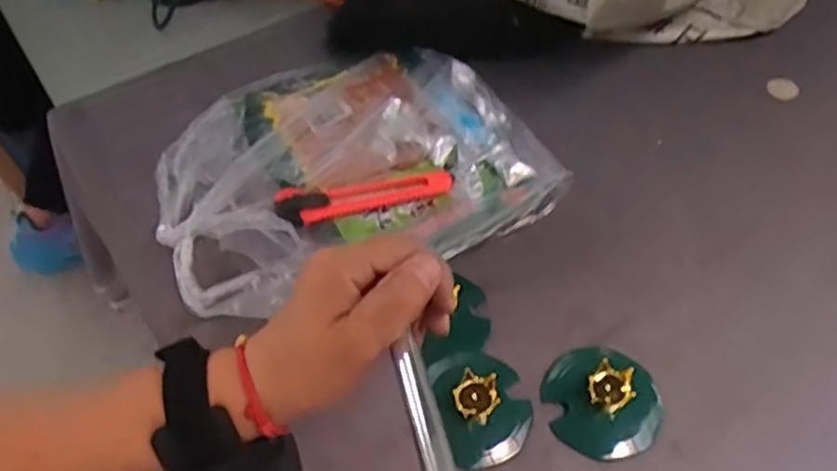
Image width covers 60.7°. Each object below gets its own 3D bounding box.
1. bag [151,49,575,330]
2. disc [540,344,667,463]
[{"bbox_3d":[-0.056,-0.050,0.547,0.279,0.042,0.233,-21,55,-15],"label":"bag"},{"bbox_3d":[0.122,0.101,0.456,0.080,0.040,0.073,0,53,0],"label":"disc"}]

